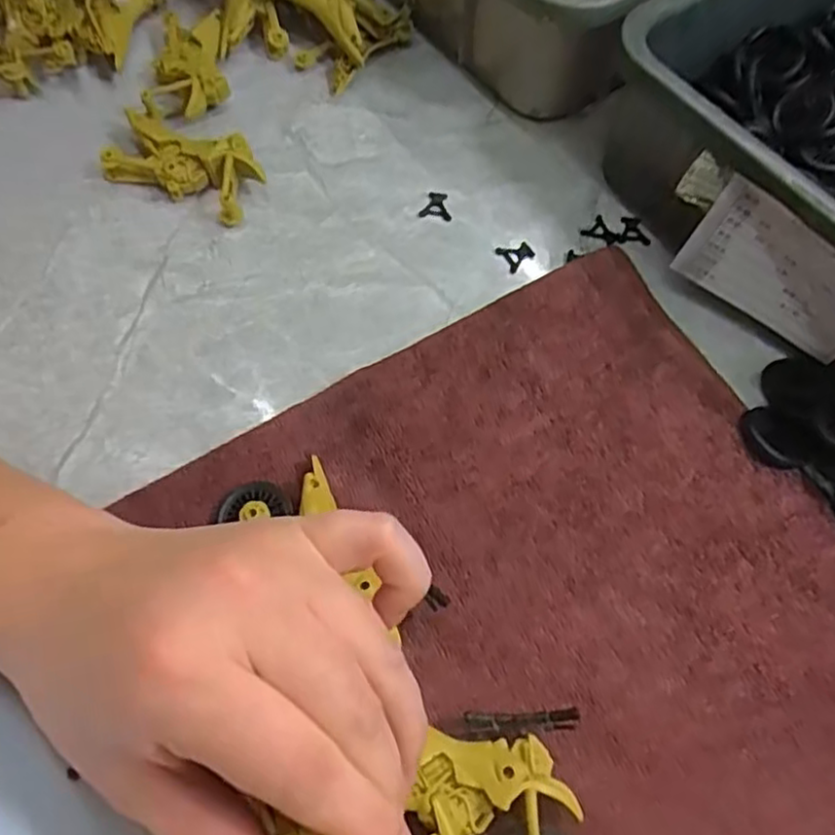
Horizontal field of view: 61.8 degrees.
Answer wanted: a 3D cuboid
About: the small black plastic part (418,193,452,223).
[{"bbox_3d":[0.012,-0.137,0.452,0.020,0.004,0.021,6,64,0],"label":"small black plastic part"}]

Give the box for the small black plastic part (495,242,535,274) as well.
[{"bbox_3d":[0.062,-0.102,0.439,0.020,0.005,0.019,-30,69,-16],"label":"small black plastic part"}]

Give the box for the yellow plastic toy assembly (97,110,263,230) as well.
[{"bbox_3d":[-0.149,-0.161,0.442,0.101,0.028,0.046,24,65,8],"label":"yellow plastic toy assembly"}]

